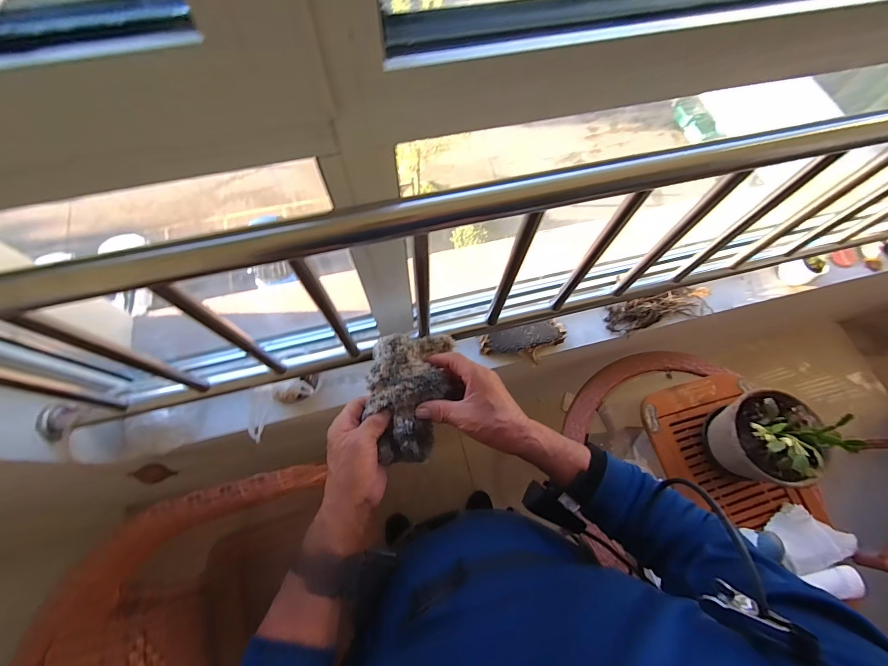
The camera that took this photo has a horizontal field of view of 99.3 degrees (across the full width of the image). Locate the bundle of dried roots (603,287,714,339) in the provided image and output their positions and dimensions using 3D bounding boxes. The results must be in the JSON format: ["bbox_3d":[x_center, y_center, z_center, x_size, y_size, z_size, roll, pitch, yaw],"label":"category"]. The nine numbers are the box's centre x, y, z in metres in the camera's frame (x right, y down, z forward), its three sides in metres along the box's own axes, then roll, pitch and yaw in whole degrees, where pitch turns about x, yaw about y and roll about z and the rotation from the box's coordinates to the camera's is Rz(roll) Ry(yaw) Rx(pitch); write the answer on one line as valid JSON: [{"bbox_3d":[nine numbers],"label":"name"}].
[{"bbox_3d":[0.501,-0.053,0.884,0.252,0.043,0.073,-12,70,-7],"label":"bundle of dried roots"}]

